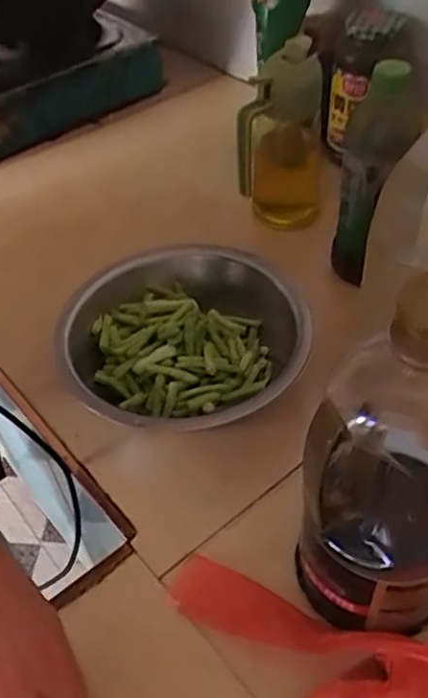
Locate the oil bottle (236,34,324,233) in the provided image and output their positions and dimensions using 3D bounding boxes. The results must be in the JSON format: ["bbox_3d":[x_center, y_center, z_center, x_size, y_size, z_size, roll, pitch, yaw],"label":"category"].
[{"bbox_3d":[0.076,-0.223,0.689,0.079,0.185,0.115,6,48,12],"label":"oil bottle"}]

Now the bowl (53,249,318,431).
[{"bbox_3d":[-0.021,0.000,0.558,0.200,0.079,0.179,-14,47,-7],"label":"bowl"}]

